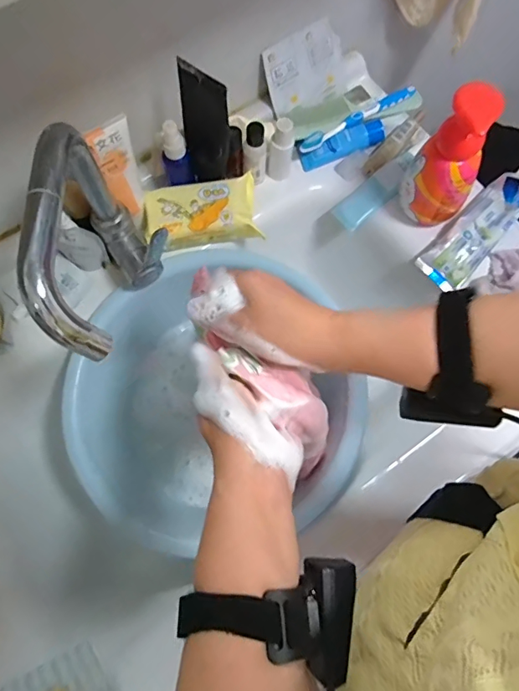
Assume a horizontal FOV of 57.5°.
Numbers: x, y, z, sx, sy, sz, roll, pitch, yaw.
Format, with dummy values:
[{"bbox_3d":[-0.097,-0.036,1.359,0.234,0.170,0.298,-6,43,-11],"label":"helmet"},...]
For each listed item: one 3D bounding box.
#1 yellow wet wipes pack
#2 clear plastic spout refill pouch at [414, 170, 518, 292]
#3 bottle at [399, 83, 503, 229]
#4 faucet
[{"bbox_3d":[-0.065,-0.152,0.542,0.129,0.033,0.075,-11,71,-4],"label":"yellow wet wipes pack"},{"bbox_3d":[0.260,-0.144,0.552,0.058,0.041,0.171,41,76,13],"label":"clear plastic spout refill pouch"},{"bbox_3d":[0.198,-0.190,0.494,0.067,0.156,0.048,26,73,8],"label":"bottle"},{"bbox_3d":[-0.131,-0.071,0.401,0.060,0.185,0.191,-3,71,-1],"label":"faucet"}]

